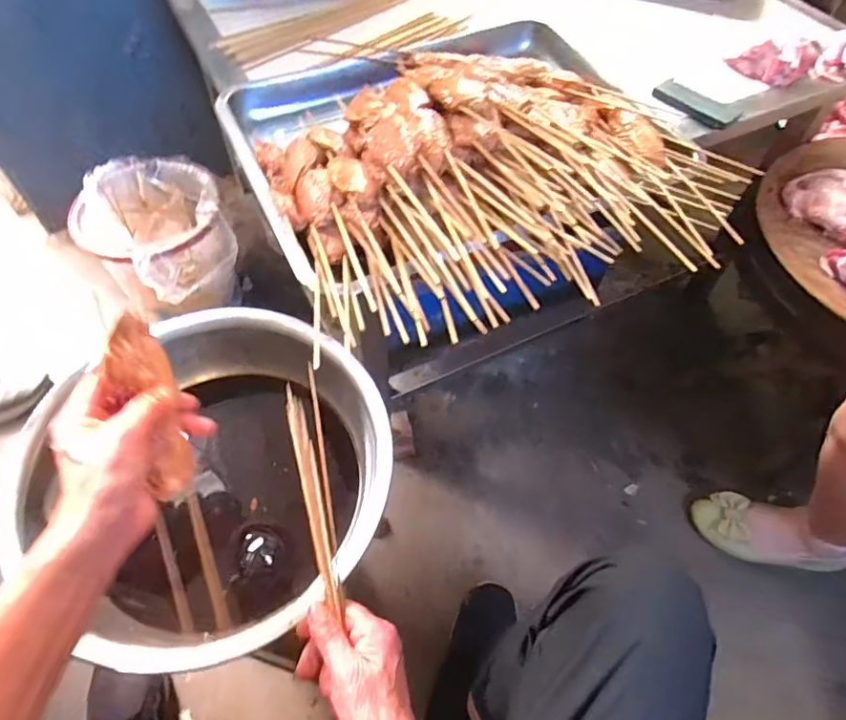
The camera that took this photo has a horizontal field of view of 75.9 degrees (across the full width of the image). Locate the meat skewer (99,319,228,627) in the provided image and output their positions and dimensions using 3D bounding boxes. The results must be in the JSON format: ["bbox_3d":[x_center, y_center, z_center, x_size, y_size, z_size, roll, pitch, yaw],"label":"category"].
[{"bbox_3d":[-0.199,0.087,0.413,0.046,0.030,0.247,-16,87,-12],"label":"meat skewer"}]

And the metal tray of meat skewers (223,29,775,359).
[{"bbox_3d":[0.049,-0.221,0.525,0.417,0.098,0.389,-23,59,-16],"label":"metal tray of meat skewers"}]

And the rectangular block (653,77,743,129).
[{"bbox_3d":[0.323,-0.305,0.643,0.039,0.014,0.096,-37,64,-23],"label":"rectangular block"}]

